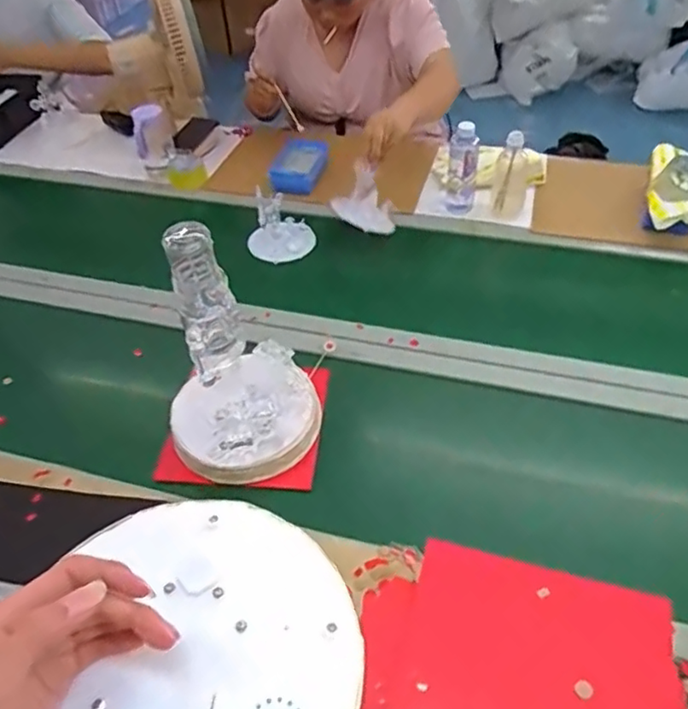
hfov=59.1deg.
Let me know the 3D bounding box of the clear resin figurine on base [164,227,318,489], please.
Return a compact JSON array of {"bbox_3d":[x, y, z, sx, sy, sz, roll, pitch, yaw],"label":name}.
[{"bbox_3d":[-0.145,-0.001,0.761,0.197,0.330,0.157,-17,47,-11],"label":"clear resin figurine on base"}]

